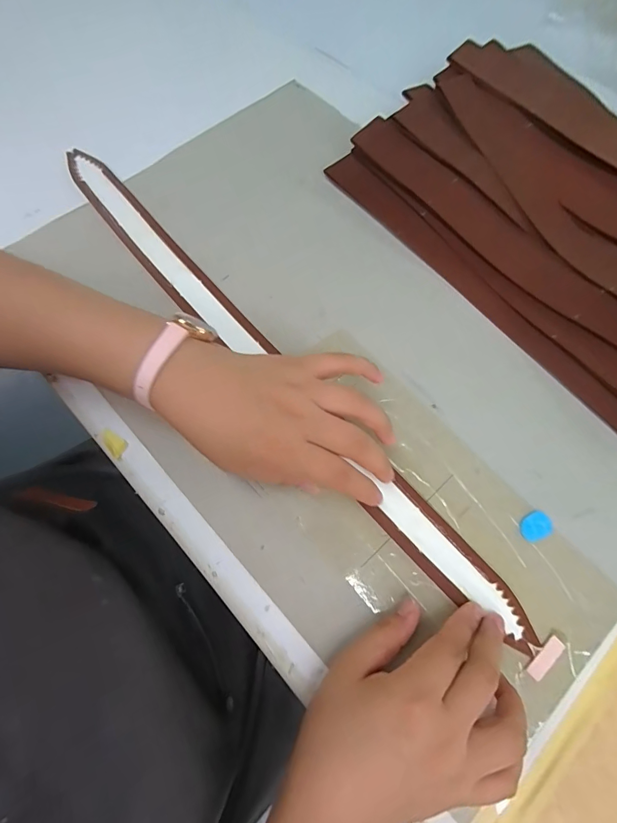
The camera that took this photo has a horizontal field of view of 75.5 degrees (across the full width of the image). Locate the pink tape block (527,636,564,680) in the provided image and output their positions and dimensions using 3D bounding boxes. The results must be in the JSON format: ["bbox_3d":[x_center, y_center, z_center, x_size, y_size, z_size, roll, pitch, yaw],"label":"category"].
[{"bbox_3d":[0.153,0.158,0.255,0.029,0.004,0.010,-41,78,-14],"label":"pink tape block"}]

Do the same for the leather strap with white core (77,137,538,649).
[{"bbox_3d":[-0.042,-0.044,0.326,0.039,0.011,0.550,-39,75,-13],"label":"leather strap with white core"}]

